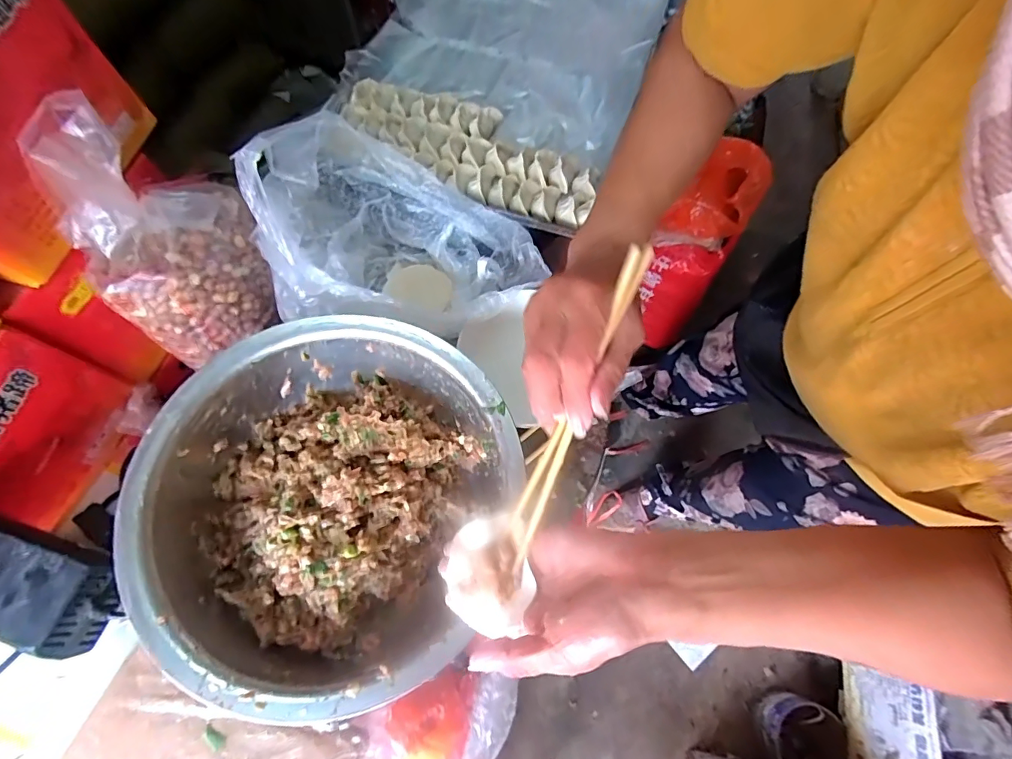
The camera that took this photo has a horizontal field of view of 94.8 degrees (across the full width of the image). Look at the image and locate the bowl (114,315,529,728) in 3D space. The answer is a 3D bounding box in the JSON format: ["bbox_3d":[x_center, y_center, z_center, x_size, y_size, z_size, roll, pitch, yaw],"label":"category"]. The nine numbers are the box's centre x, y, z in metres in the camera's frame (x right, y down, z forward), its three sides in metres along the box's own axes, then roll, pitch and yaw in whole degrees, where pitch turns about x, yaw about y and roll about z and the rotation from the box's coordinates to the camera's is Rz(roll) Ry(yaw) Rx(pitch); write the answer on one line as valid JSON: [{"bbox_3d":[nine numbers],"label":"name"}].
[{"bbox_3d":[-0.158,0.103,0.429,0.286,0.093,0.312,1,68,-1],"label":"bowl"}]

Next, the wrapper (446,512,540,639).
[{"bbox_3d":[-0.013,0.132,0.314,0.053,0.029,0.072,-6,68,-4],"label":"wrapper"}]

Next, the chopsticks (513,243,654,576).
[{"bbox_3d":[0.042,0.022,0.293,0.016,0.016,0.218,24,103,8],"label":"chopsticks"}]

